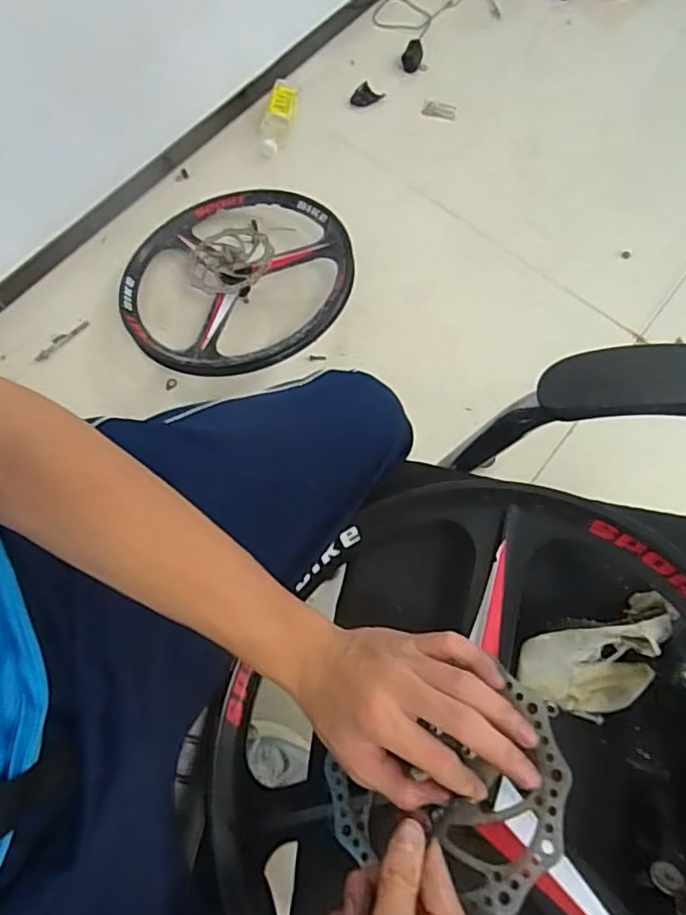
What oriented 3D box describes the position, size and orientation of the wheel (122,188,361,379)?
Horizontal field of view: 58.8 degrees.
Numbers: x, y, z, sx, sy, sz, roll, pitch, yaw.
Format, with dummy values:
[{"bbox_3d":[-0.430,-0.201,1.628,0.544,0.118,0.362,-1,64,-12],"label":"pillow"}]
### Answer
[{"bbox_3d":[-0.189,-0.319,1.072,0.409,0.085,0.401,1,71,-2],"label":"wheel"}]

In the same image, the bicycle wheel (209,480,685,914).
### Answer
[{"bbox_3d":[0.083,0.207,0.407,0.394,0.075,0.397,-12,63,23],"label":"bicycle wheel"}]

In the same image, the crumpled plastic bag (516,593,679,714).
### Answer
[{"bbox_3d":[0.190,0.156,0.448,0.113,0.115,0.073,-11,72,-6],"label":"crumpled plastic bag"}]

